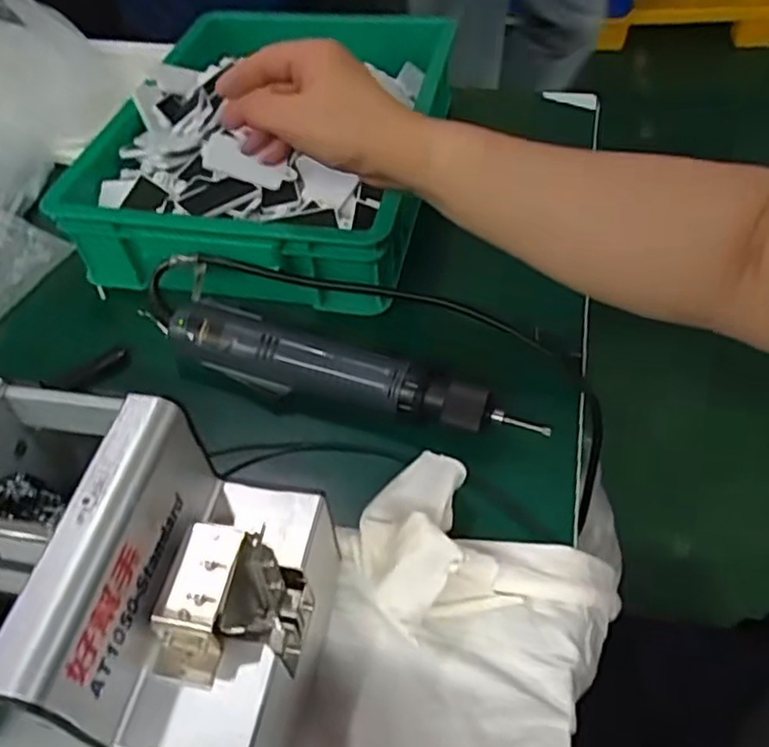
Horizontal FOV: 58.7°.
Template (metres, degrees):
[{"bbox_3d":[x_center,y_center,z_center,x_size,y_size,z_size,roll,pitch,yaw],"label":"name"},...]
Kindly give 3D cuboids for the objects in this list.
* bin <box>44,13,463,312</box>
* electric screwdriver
[{"bbox_3d":[-0.096,-0.199,0.593,0.263,0.081,0.323,7,52,10],"label":"bin"},{"bbox_3d":[-0.030,0.000,0.458,0.258,0.029,0.040,16,54,17],"label":"electric screwdriver"}]

